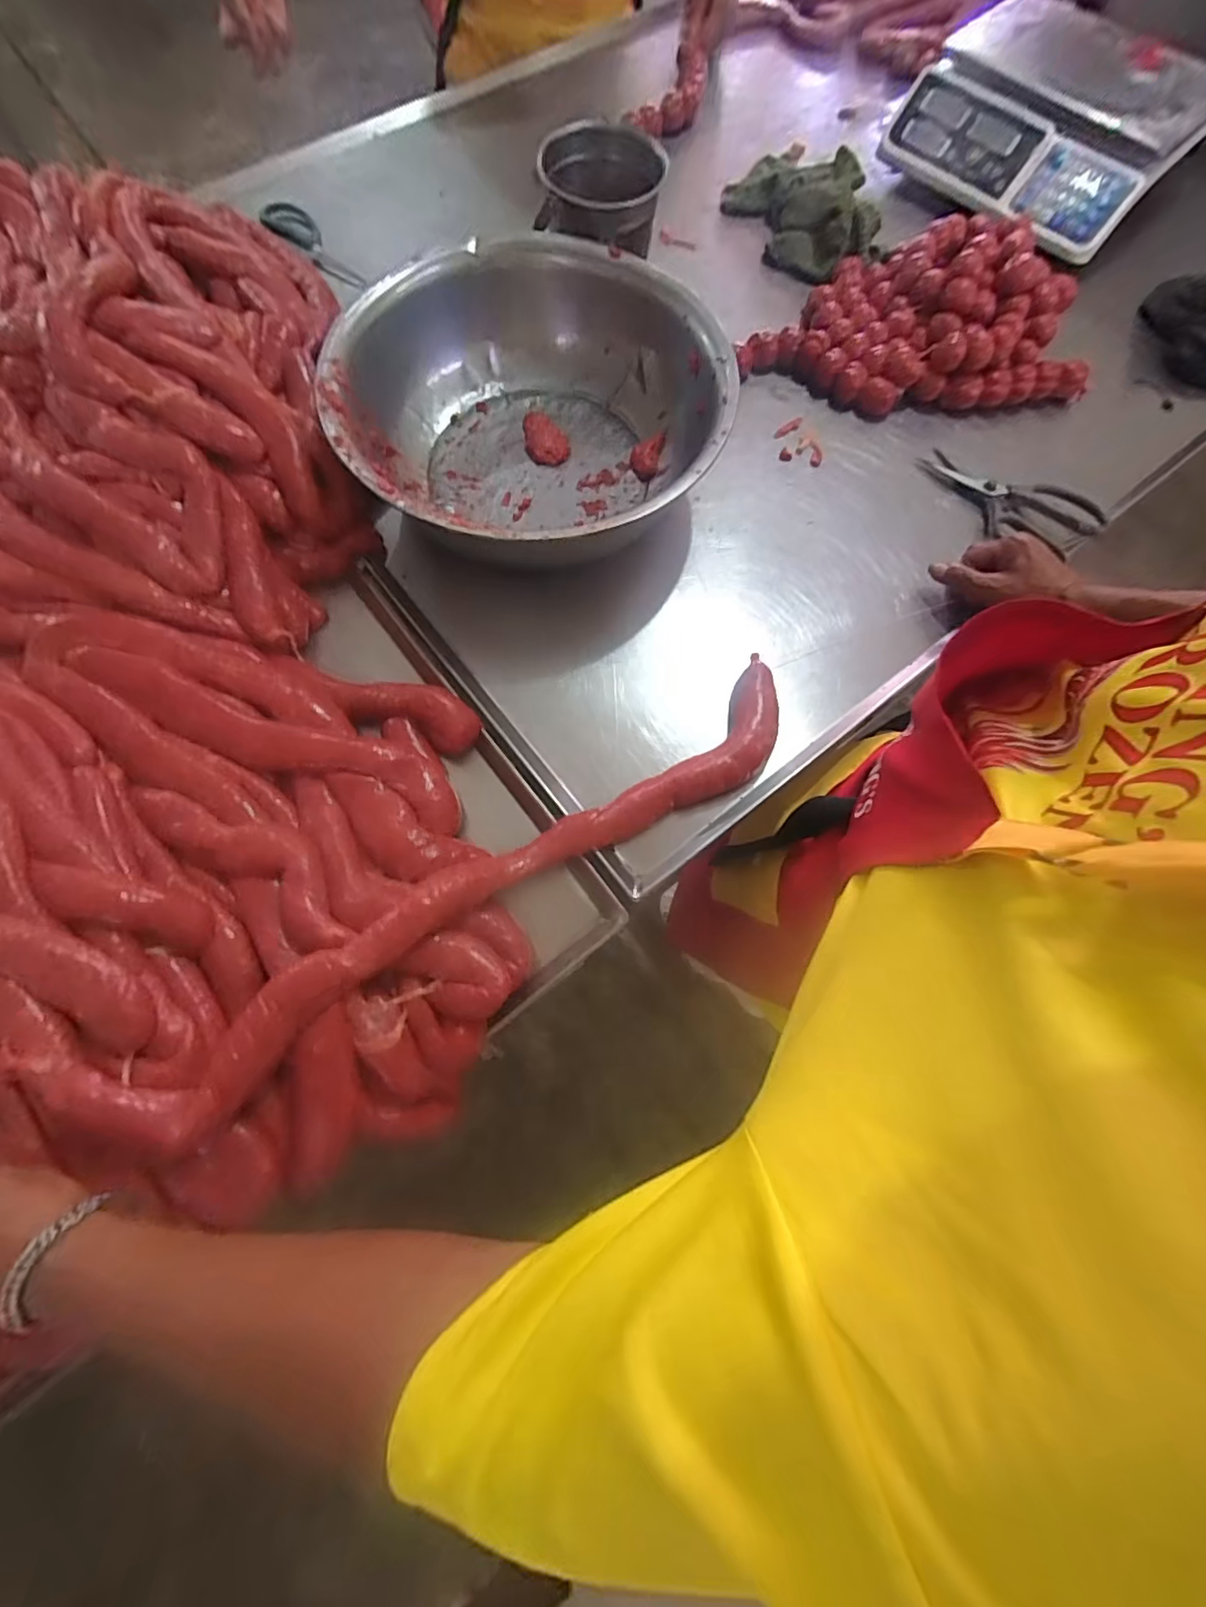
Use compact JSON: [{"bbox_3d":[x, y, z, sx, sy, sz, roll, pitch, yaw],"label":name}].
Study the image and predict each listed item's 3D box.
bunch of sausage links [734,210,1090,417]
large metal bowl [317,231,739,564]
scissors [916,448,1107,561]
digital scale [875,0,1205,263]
[{"bbox_3d":[0.364,-0.586,0.677,0.415,0.084,0.243,-7,75,-4],"label":"bunch of sausage links"},{"bbox_3d":[-0.071,-0.386,0.580,0.365,0.123,0.365,1,74,-2],"label":"large metal bowl"},{"bbox_3d":[0.449,-0.337,0.636,0.193,0.034,0.086,26,75,5],"label":"scissors"},{"bbox_3d":[0.591,-0.900,0.739,0.323,0.087,0.294,44,77,10],"label":"digital scale"}]

